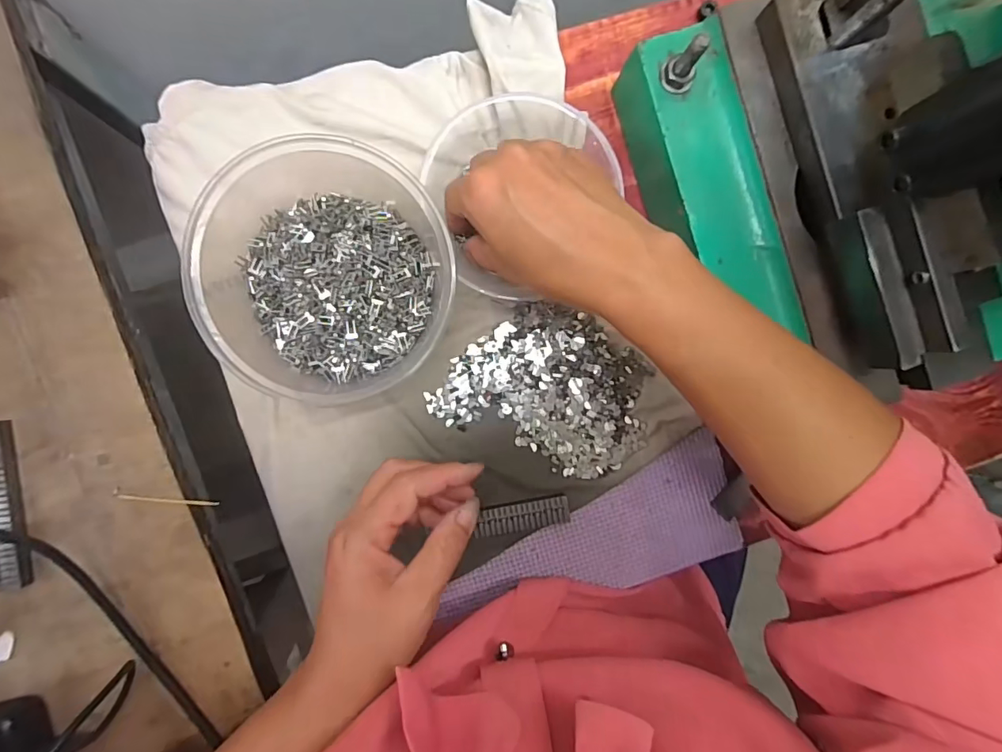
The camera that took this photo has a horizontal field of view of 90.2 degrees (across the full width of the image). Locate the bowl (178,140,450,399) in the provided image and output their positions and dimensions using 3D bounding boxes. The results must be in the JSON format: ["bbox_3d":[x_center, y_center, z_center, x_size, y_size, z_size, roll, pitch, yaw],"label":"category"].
[{"bbox_3d":[-0.100,-0.059,0.299,0.134,0.070,0.140,0,91,-5],"label":"bowl"}]

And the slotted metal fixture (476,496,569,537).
[{"bbox_3d":[0.015,0.096,0.342,0.062,0.007,0.020,-10,94,-5],"label":"slotted metal fixture"}]

